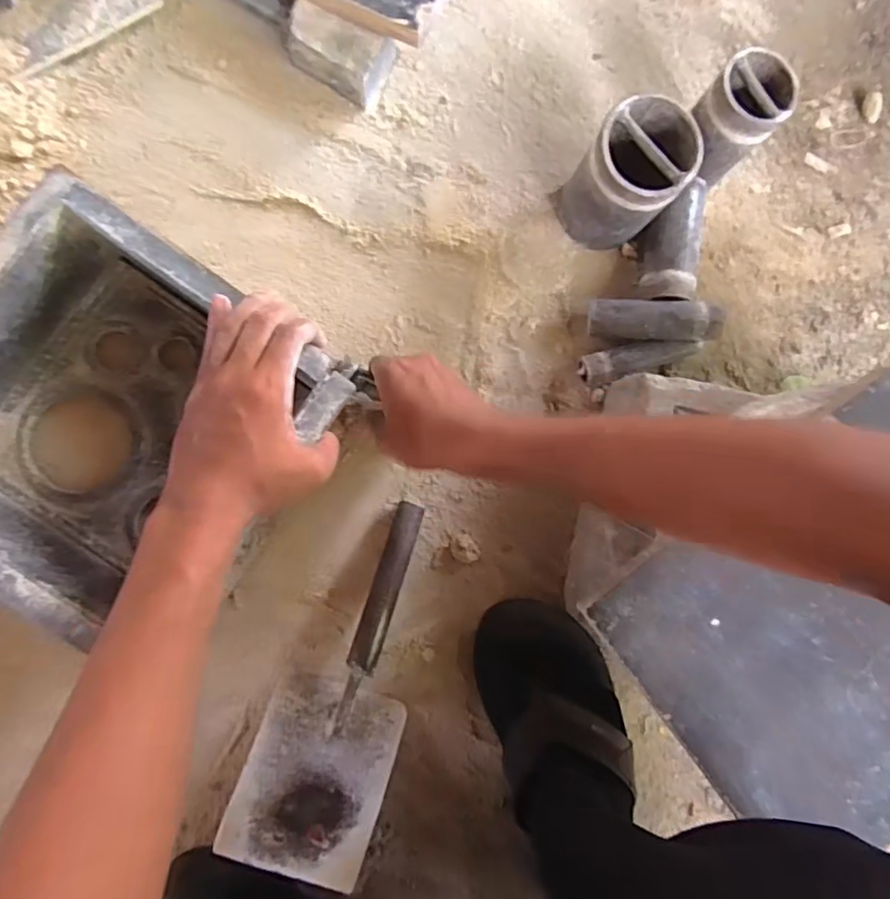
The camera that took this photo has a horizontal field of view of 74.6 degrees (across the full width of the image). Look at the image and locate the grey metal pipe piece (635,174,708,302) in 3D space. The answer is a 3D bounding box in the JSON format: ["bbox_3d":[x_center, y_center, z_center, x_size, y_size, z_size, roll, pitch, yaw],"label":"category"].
[{"bbox_3d":[0.193,-0.177,0.507,0.047,0.047,0.103,7,88,-5],"label":"grey metal pipe piece"}]

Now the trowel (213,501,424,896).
[{"bbox_3d":[-0.070,0.182,0.463,0.106,0.067,0.274,22,87,-5],"label":"trowel"}]

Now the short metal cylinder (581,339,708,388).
[{"bbox_3d":[0.169,-0.079,0.514,0.107,0.027,0.027,-13,90,-6],"label":"short metal cylinder"}]

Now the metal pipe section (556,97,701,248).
[{"bbox_3d":[0.144,-0.215,0.473,0.075,0.114,0.074,0,89,-6],"label":"metal pipe section"}]

